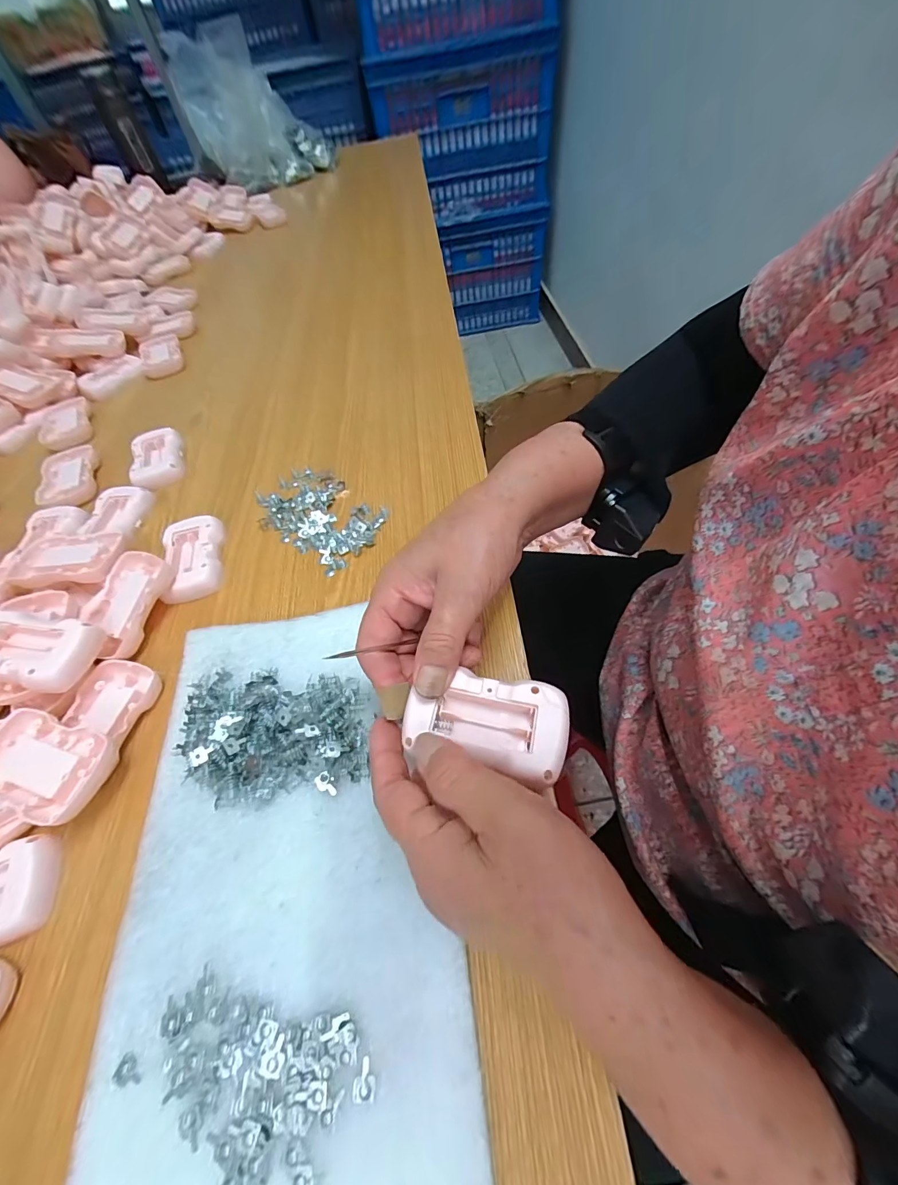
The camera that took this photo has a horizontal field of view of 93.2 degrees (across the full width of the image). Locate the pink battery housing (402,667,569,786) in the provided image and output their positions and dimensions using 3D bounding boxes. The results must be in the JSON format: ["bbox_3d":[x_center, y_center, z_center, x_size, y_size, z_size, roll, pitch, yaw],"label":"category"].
[{"bbox_3d":[0.020,0.069,0.228,0.083,0.015,0.047,9,58,11],"label":"pink battery housing"}]

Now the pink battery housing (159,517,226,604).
[{"bbox_3d":[-0.234,-0.032,0.386,0.052,0.016,0.083,-12,56,0],"label":"pink battery housing"}]

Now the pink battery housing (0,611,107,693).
[{"bbox_3d":[-0.305,0.041,0.309,0.086,0.023,0.052,4,58,10],"label":"pink battery housing"}]

